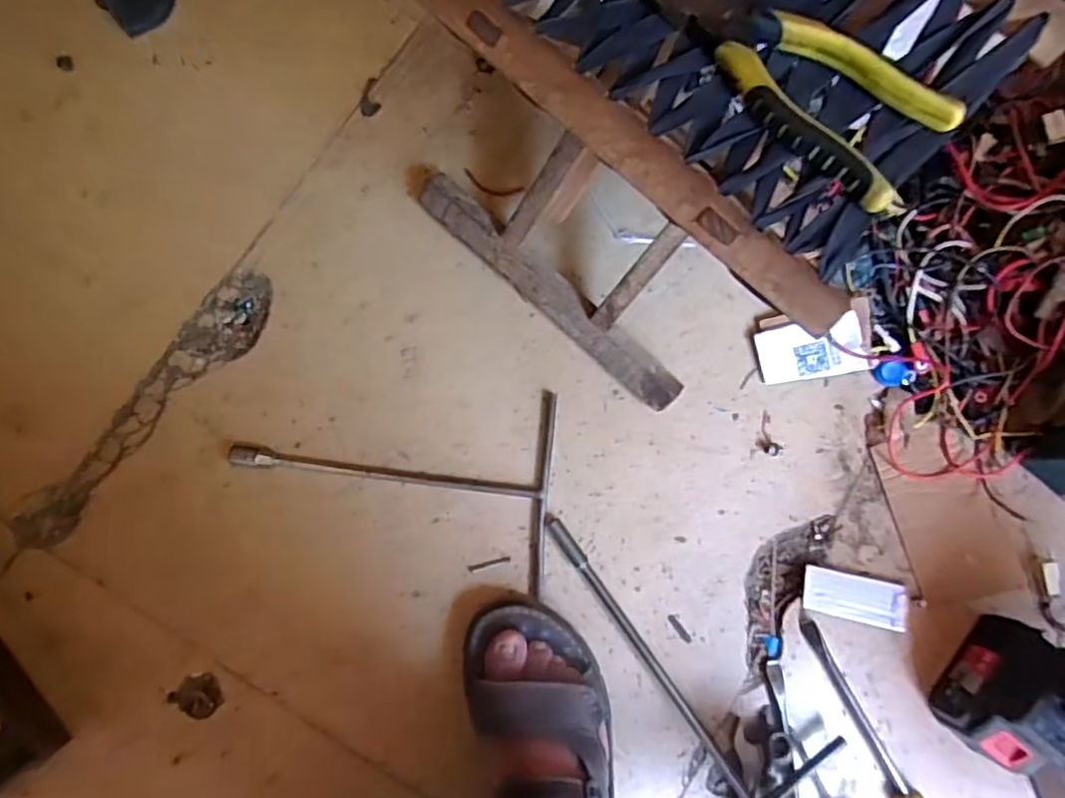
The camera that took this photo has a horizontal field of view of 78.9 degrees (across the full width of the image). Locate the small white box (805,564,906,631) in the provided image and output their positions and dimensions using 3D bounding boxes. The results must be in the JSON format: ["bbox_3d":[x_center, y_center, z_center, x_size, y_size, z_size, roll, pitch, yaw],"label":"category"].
[{"bbox_3d":[0.296,0.182,0.596,0.095,0.012,0.040,13,81,-2],"label":"small white box"}]

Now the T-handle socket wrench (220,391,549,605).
[{"bbox_3d":[-0.125,0.073,0.582,0.282,0.013,0.178,5,81,-3],"label":"T-handle socket wrench"}]

